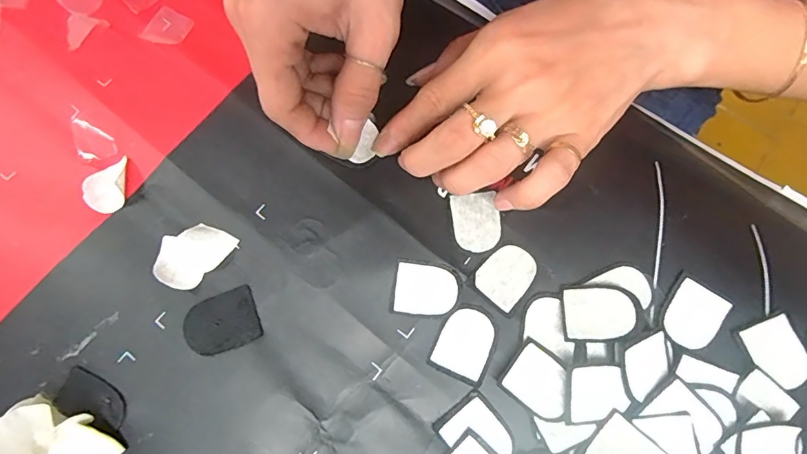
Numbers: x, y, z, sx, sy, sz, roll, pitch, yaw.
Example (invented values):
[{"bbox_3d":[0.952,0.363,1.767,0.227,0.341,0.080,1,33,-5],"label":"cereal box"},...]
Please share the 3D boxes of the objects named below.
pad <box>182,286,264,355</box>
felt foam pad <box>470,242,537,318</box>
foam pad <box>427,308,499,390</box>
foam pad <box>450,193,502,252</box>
[{"bbox_3d":[-0.089,0.046,0.224,0.034,0.004,0.027,-22,76,-4],"label":"pad"},{"bbox_3d":[0.050,0.023,0.225,0.025,0.004,0.031,37,80,10],"label":"felt foam pad"},{"bbox_3d":[0.029,0.055,0.220,0.026,0.004,0.033,24,78,7],"label":"foam pad"},{"bbox_3d":[0.037,-0.003,0.233,0.022,0.004,0.030,-7,76,0],"label":"foam pad"}]

